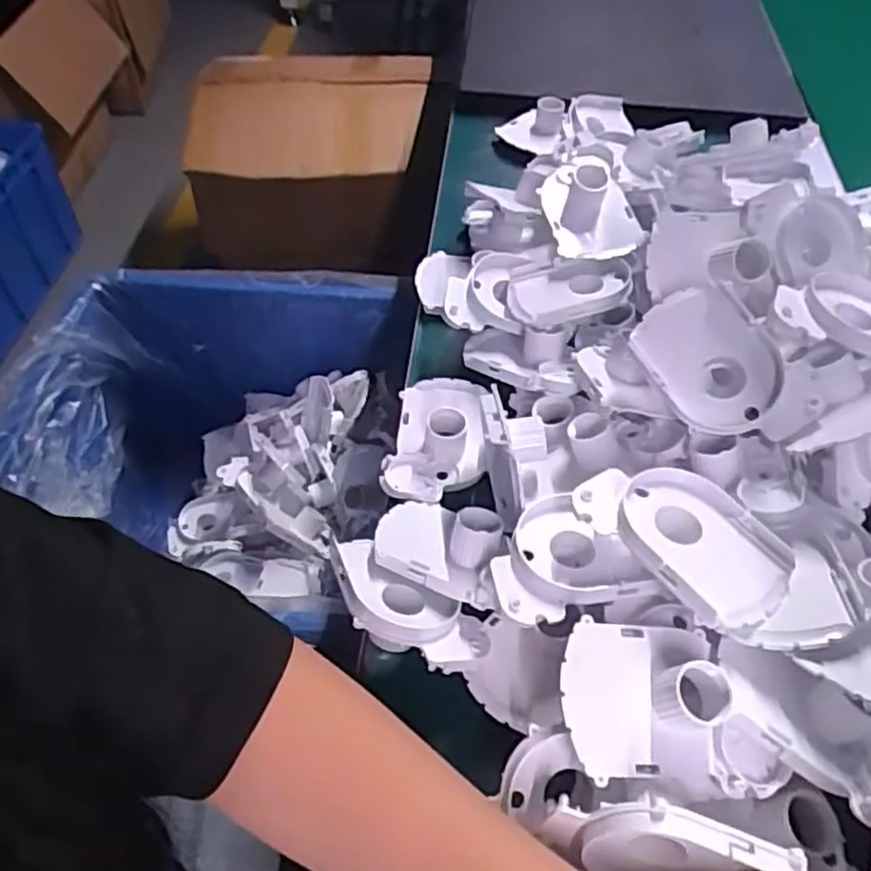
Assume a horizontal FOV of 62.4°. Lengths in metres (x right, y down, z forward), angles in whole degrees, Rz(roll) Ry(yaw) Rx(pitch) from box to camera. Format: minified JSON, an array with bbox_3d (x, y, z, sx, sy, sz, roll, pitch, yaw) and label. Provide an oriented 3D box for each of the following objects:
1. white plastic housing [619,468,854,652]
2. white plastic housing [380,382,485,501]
[{"bbox_3d":[0.142,0.060,0.352,0.109,0.024,0.077,33,58,21],"label":"white plastic housing"},{"bbox_3d":[-0.001,-0.003,0.485,0.066,0.032,0.099,1,52,-1],"label":"white plastic housing"}]

